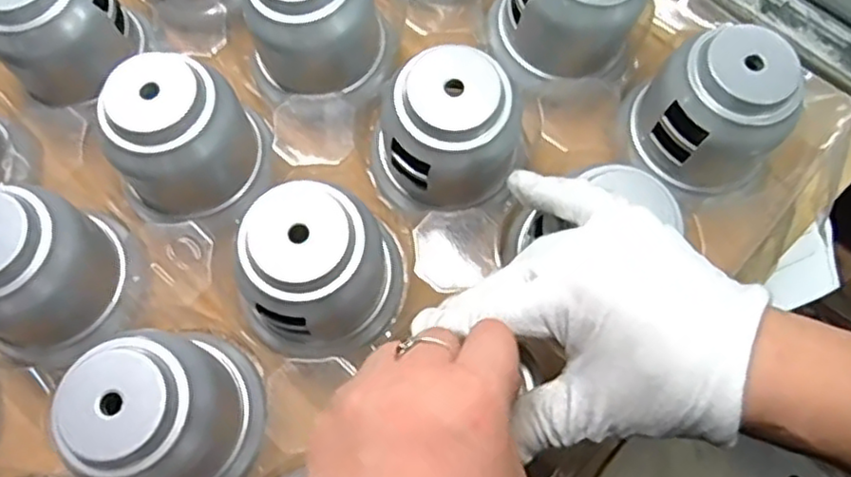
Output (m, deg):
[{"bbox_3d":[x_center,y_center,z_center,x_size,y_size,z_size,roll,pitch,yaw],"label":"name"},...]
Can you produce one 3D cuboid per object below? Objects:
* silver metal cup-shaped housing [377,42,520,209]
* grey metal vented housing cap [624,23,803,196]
[{"bbox_3d":[0.011,-0.056,0.369,0.074,0.072,0.070,-17,72,-5],"label":"silver metal cup-shaped housing"},{"bbox_3d":[0.157,-0.068,0.375,0.065,0.075,0.068,0,71,1],"label":"grey metal vented housing cap"}]

